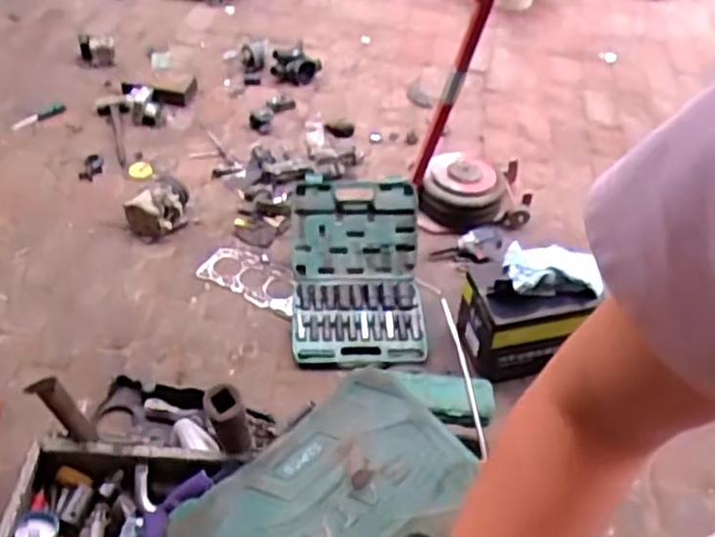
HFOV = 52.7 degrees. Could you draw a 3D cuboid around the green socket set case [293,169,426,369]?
[{"bbox_3d":[0.004,-0.006,1.798,0.334,0.227,0.476,-2,47,-7],"label":"green socket set case"}]

